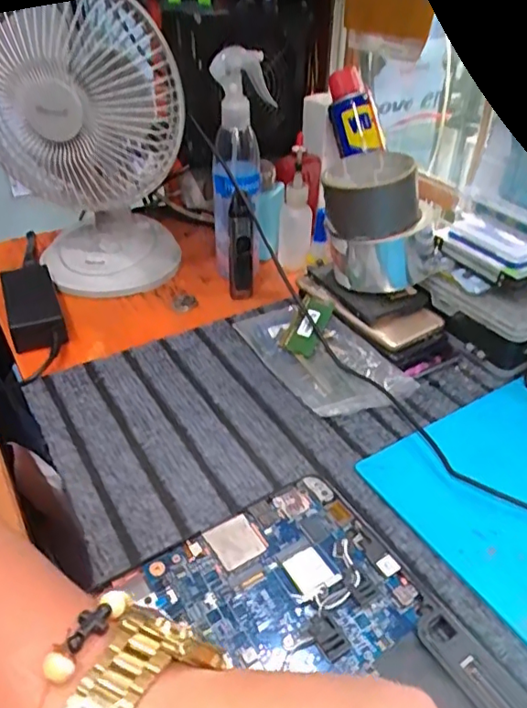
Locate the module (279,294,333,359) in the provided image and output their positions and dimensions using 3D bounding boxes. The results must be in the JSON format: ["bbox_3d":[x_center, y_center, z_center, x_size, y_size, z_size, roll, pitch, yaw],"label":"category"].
[{"bbox_3d":[0.039,-0.027,0.501,0.029,0.006,0.071,16,52,19],"label":"module"}]

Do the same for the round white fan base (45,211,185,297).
[{"bbox_3d":[-0.168,-0.116,0.619,0.145,0.037,0.128,-10,39,-15],"label":"round white fan base"}]

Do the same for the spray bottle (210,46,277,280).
[{"bbox_3d":[-0.016,-0.171,0.557,0.064,0.216,0.064,-9,39,-16],"label":"spray bottle"}]

